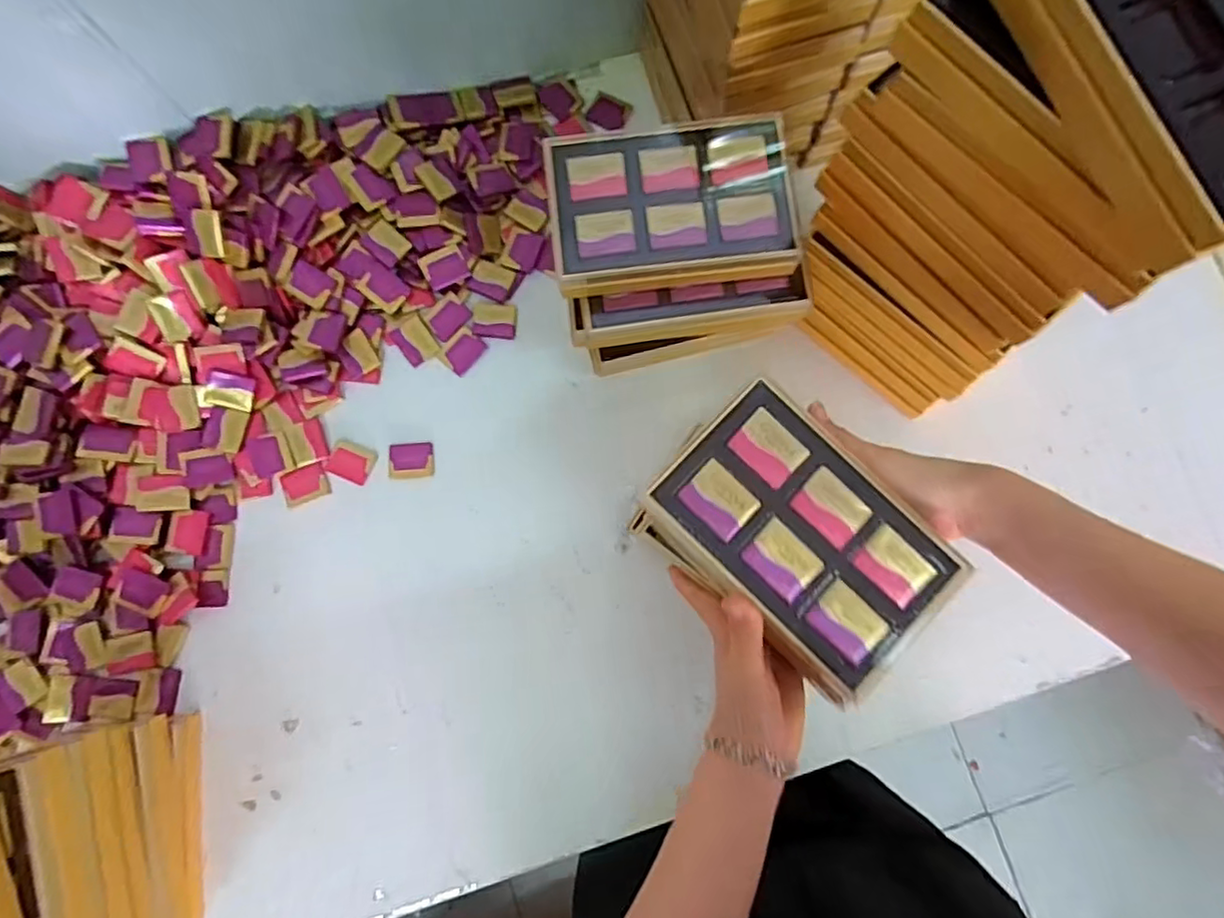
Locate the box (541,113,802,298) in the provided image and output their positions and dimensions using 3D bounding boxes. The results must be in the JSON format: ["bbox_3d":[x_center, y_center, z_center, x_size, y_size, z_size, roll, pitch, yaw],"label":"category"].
[{"bbox_3d":[0.040,-0.179,0.436,0.164,0.022,0.111,-6,83,1],"label":"box"}]

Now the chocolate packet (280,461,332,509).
[{"bbox_3d":[-0.282,0.024,0.576,0.043,0.005,0.032,-19,83,-1],"label":"chocolate packet"}]

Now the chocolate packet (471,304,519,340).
[{"bbox_3d":[-0.111,-0.130,0.591,0.041,0.006,0.032,1,83,1],"label":"chocolate packet"}]

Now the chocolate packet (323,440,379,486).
[{"bbox_3d":[-0.240,0.003,0.574,0.042,0.004,0.033,22,84,4],"label":"chocolate packet"}]

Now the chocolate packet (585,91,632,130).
[{"bbox_3d":[-0.002,-0.345,0.621,0.039,0.005,0.038,26,84,4],"label":"chocolate packet"}]

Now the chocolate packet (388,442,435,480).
[{"bbox_3d":[-0.185,0.002,0.576,0.042,0.004,0.033,-4,83,1],"label":"chocolate packet"}]

